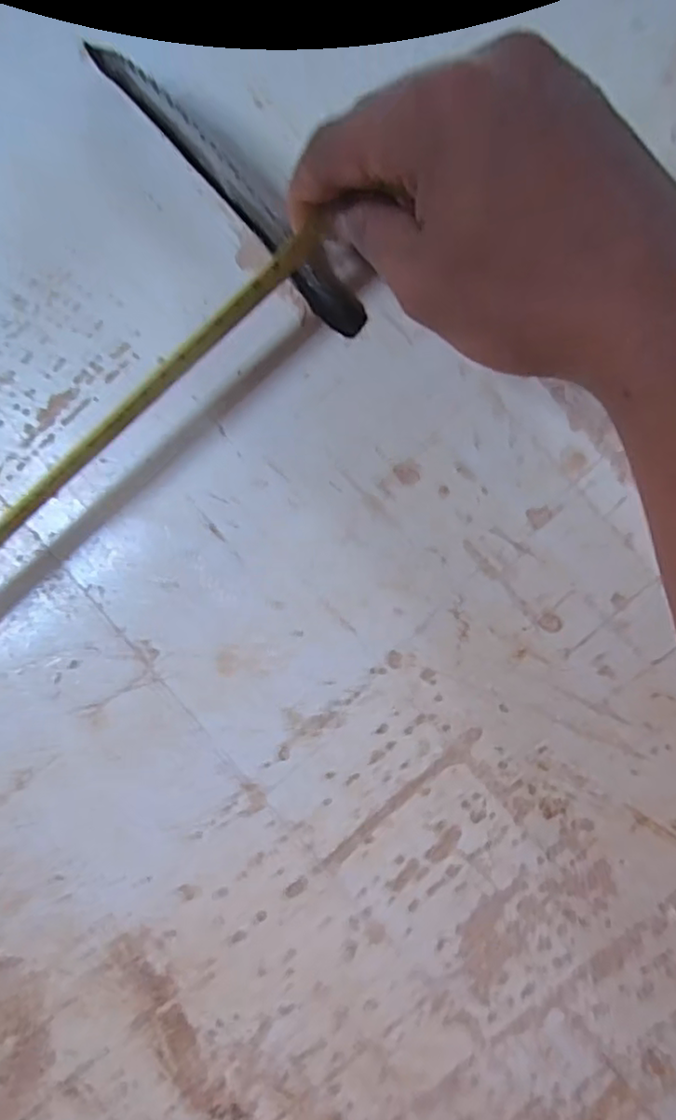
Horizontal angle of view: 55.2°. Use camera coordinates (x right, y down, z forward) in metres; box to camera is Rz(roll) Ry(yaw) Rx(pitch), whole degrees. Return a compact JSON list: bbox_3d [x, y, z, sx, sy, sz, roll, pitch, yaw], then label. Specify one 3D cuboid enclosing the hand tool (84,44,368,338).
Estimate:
[{"bbox_3d":[-0.045,-0.160,0.271,0.019,0.004,0.167,-41,85,5],"label":"hand tool"}]

